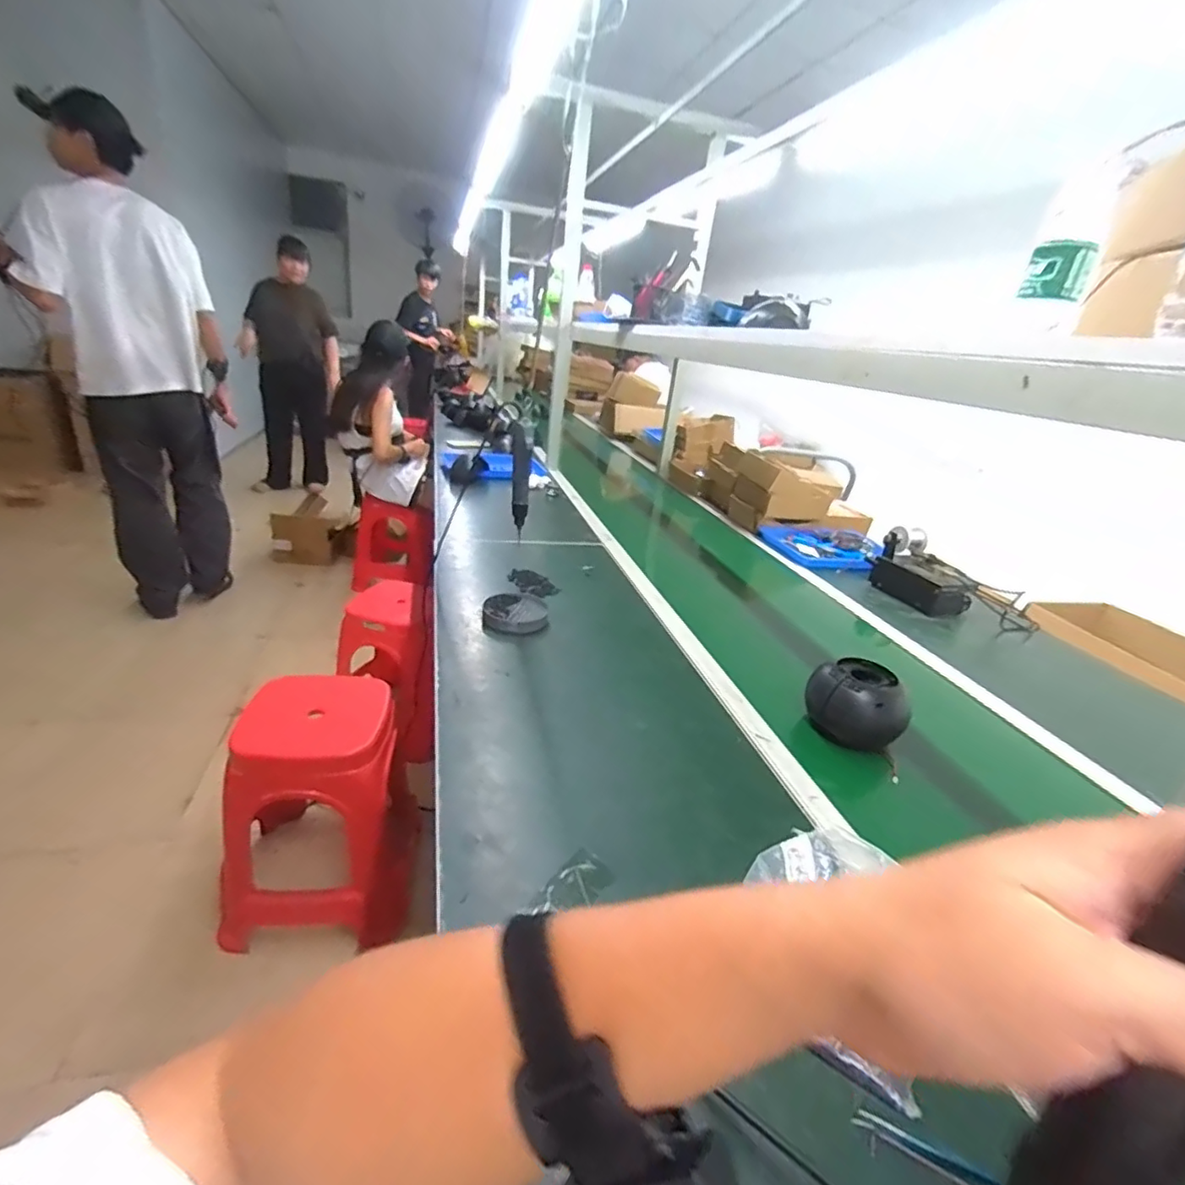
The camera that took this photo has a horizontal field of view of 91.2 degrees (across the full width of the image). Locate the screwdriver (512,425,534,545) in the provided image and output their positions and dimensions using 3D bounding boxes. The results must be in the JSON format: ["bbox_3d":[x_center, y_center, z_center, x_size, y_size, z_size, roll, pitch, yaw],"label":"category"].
[{"bbox_3d":[-0.138,-0.211,1.113,0.036,0.214,0.033,3,24,-7],"label":"screwdriver"}]

